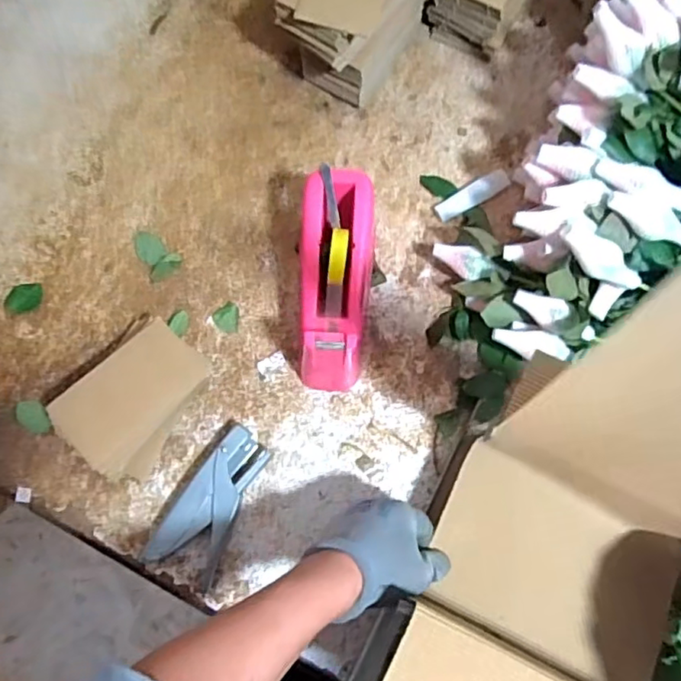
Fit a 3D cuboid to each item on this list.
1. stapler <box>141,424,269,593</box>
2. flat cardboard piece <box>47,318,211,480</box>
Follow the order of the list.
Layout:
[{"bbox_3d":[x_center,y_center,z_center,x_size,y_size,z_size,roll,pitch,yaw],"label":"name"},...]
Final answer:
[{"bbox_3d":[-0.129,0.153,0.590,0.072,0.026,0.143,22,75,5],"label":"stapler"},{"bbox_3d":[-0.202,0.058,0.605,0.106,0.014,0.145,47,66,-23],"label":"flat cardboard piece"}]

